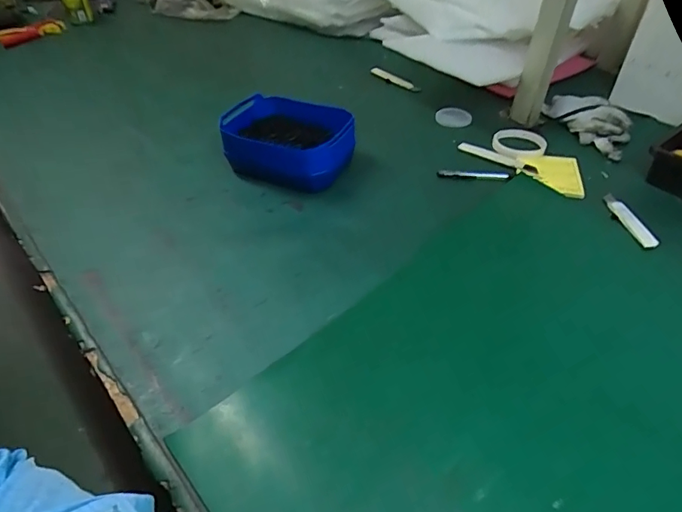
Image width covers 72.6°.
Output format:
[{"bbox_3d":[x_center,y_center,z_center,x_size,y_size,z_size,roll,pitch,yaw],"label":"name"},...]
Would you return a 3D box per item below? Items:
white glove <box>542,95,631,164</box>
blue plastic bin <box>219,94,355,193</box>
[{"bbox_3d":[0.469,-0.248,0.848,0.105,0.038,0.176,-20,48,-20],"label":"white glove"},{"bbox_3d":[-0.086,-0.187,0.760,0.207,0.078,0.161,13,45,13],"label":"blue plastic bin"}]

